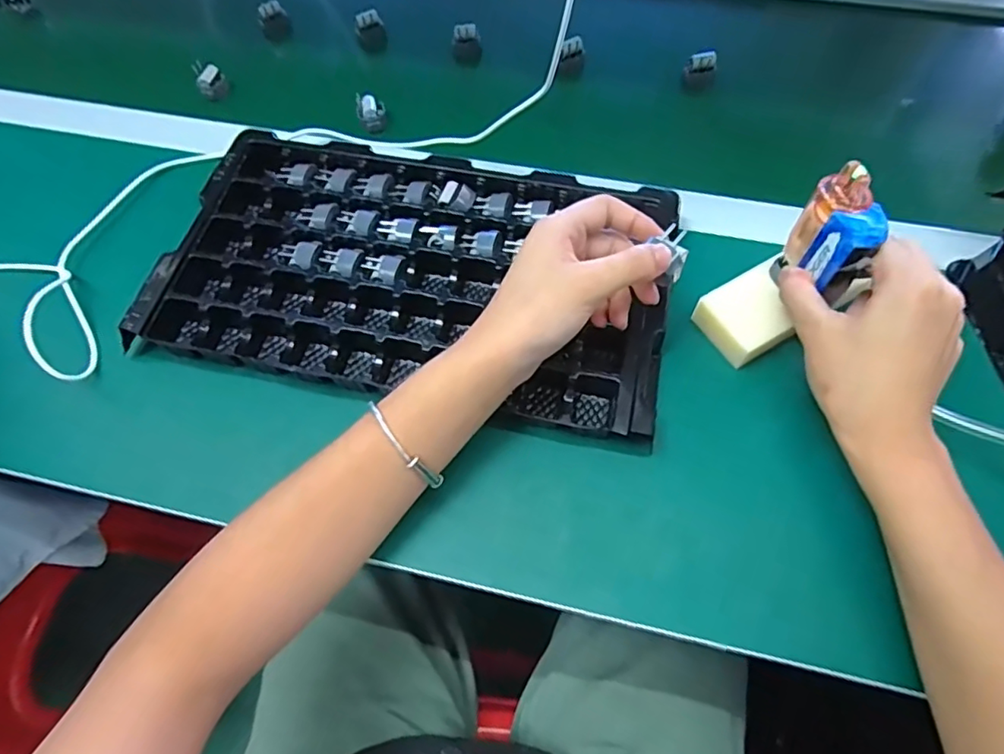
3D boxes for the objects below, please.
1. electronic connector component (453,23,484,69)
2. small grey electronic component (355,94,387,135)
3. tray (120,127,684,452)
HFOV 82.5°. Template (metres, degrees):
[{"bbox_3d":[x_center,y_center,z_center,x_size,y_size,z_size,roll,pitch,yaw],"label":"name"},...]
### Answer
[{"bbox_3d":[-0.035,-0.330,0.569,0.028,0.038,0.018,-11,42,-8],"label":"electronic connector component"},{"bbox_3d":[-0.116,-0.235,0.512,0.024,0.030,0.026,-14,65,-5],"label":"small grey electronic component"},{"bbox_3d":[-0.061,-0.076,0.420,0.355,0.033,0.193,11,65,7],"label":"tray"}]

